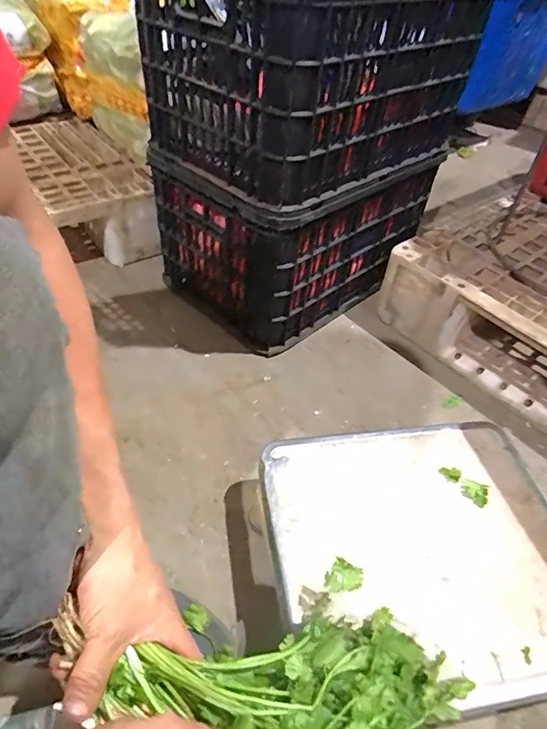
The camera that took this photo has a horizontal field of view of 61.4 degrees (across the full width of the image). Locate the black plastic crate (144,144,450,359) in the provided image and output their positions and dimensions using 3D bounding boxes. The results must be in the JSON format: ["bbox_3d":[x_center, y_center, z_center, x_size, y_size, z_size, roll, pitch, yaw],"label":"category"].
[{"bbox_3d":[0.040,-0.275,0.904,0.305,0.262,0.430,36,52,26],"label":"black plastic crate"}]

